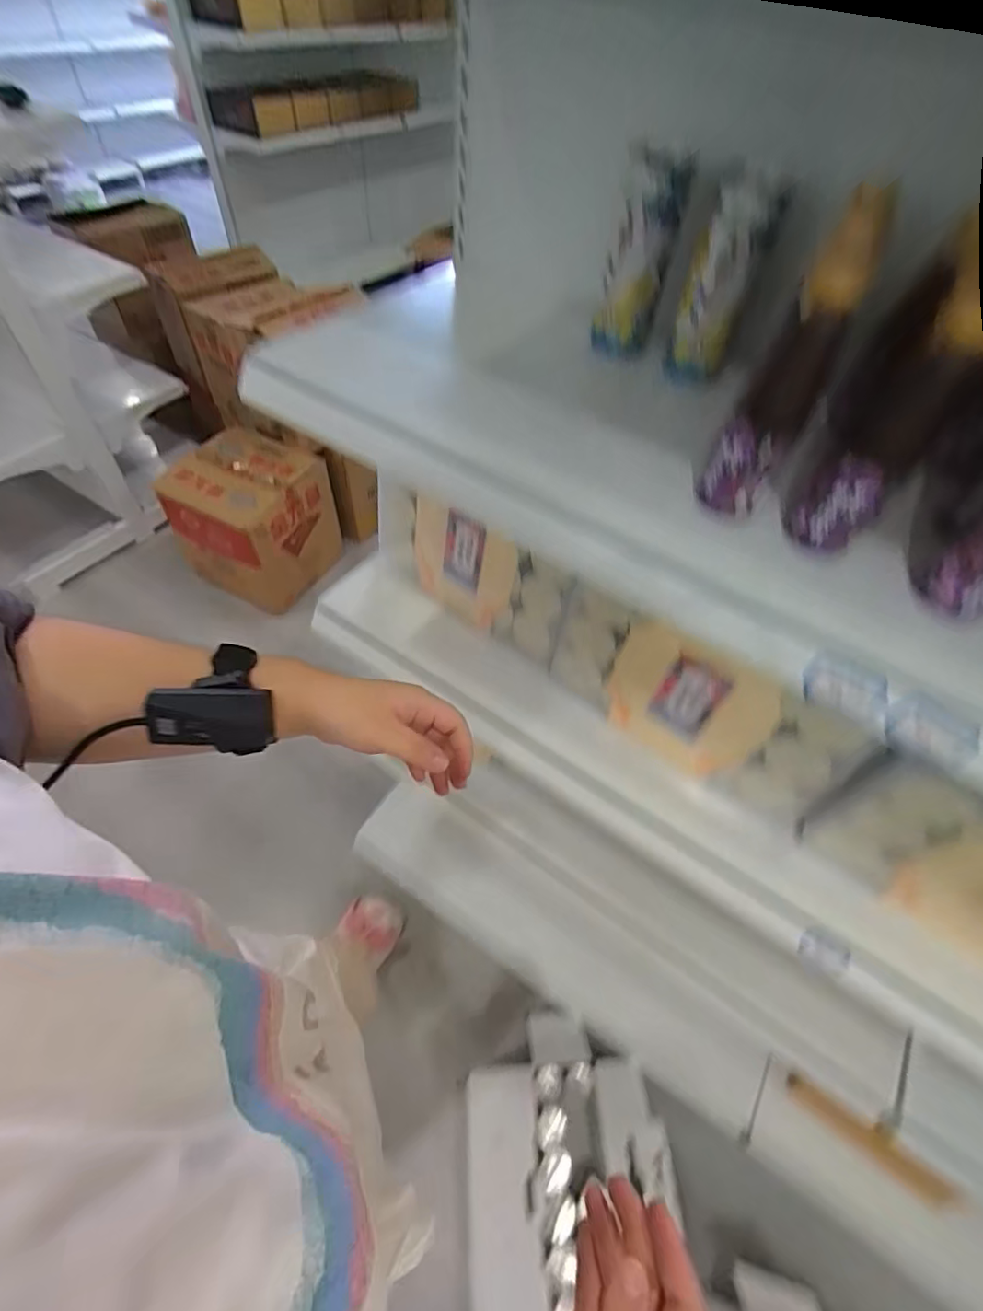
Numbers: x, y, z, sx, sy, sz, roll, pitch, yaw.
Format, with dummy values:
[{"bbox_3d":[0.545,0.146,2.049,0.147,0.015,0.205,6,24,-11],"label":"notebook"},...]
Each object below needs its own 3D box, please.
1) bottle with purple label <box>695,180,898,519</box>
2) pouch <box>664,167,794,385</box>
[{"bbox_3d":[0.162,-0.150,0.299,0.033,0.156,0.039,38,59,21],"label":"bottle with purple label"},{"bbox_3d":[0.175,-0.281,0.419,0.046,0.129,0.033,12,53,4],"label":"pouch"}]

